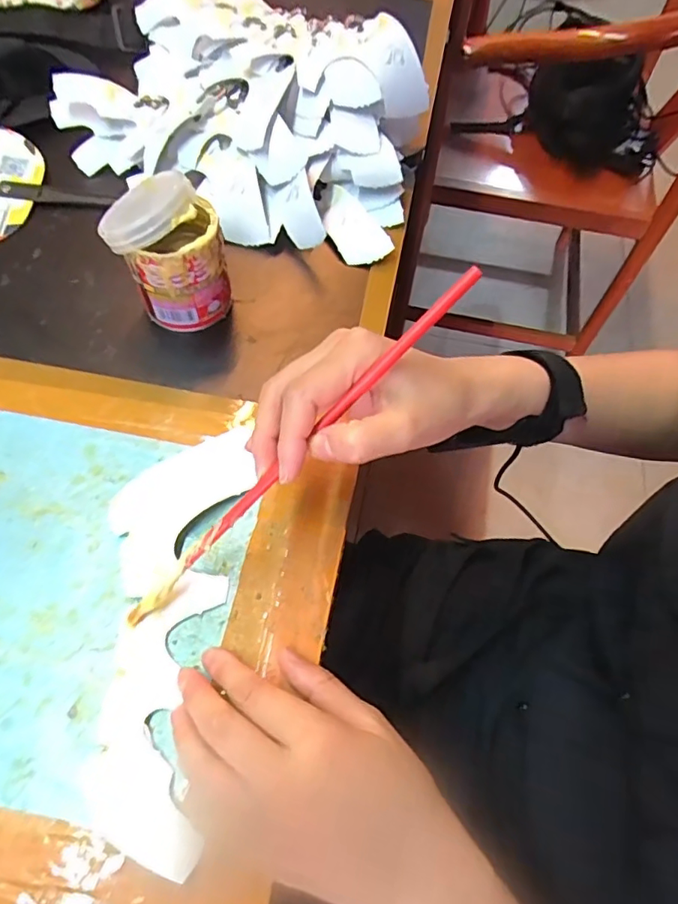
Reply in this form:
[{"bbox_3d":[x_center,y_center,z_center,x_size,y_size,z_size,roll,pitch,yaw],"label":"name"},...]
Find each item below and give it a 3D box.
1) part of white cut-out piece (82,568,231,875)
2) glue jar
[{"bbox_3d":[-0.091,0.128,0.274,0.054,0.005,0.133,-1,58,0],"label":"part of white cut-out piece"},{"bbox_3d":[-0.116,-0.135,0.371,0.068,0.096,0.068,1,60,-2],"label":"glue jar"}]

